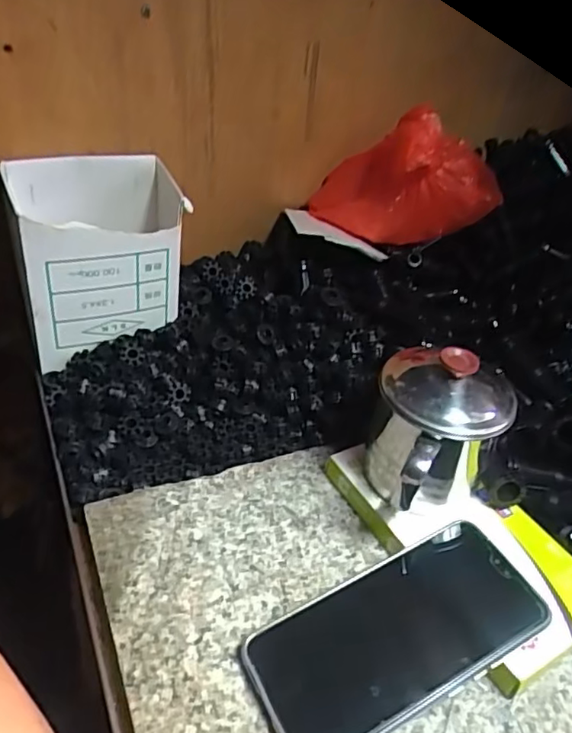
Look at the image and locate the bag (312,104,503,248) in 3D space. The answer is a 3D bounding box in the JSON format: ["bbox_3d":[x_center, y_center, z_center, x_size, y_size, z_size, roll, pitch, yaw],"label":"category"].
[{"bbox_3d":[0.109,-0.170,0.540,0.122,0.123,0.131,-26,50,-36],"label":"bag"}]

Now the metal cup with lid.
[{"bbox_3d":[0.090,0.045,0.374,0.079,0.098,0.091,17,39,10],"label":"metal cup with lid"}]

